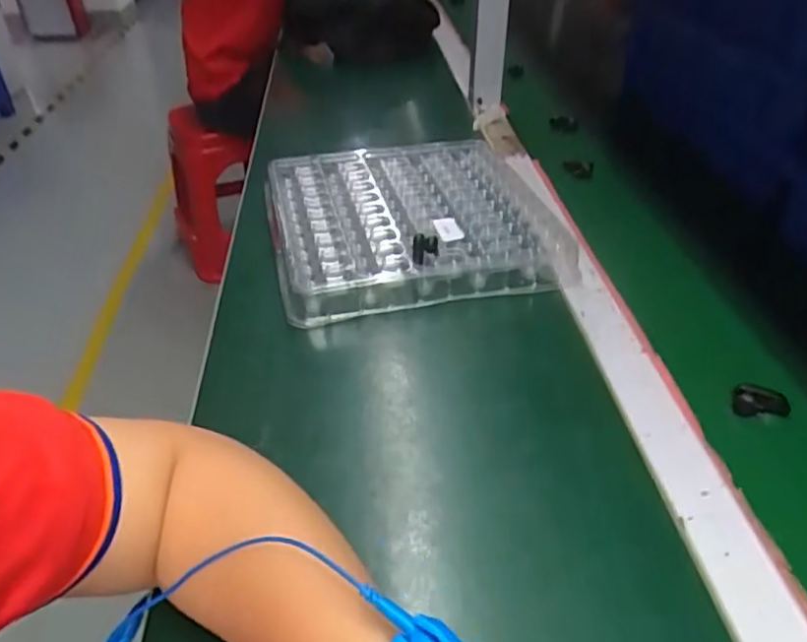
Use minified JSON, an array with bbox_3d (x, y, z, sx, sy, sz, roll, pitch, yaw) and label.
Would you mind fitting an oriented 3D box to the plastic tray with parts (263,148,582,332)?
[{"bbox_3d":[0.006,-0.105,0.633,0.265,0.030,0.261,-9,49,-12],"label":"plastic tray with parts"}]

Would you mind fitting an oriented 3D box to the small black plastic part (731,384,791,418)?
[{"bbox_3d":[0.254,0.057,0.447,0.040,0.011,0.029,8,39,12],"label":"small black plastic part"}]

